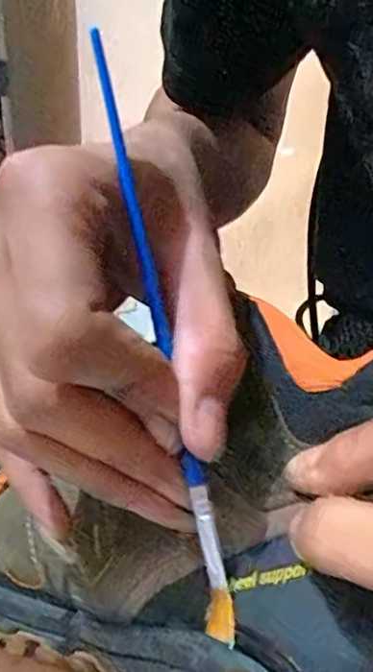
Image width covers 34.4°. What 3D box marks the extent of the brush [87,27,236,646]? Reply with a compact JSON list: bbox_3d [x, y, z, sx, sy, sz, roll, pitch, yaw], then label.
[{"bbox_3d":[-0.007,-0.002,0.162,0.007,0.163,0.009,-10,-4,-36],"label":"brush"}]

